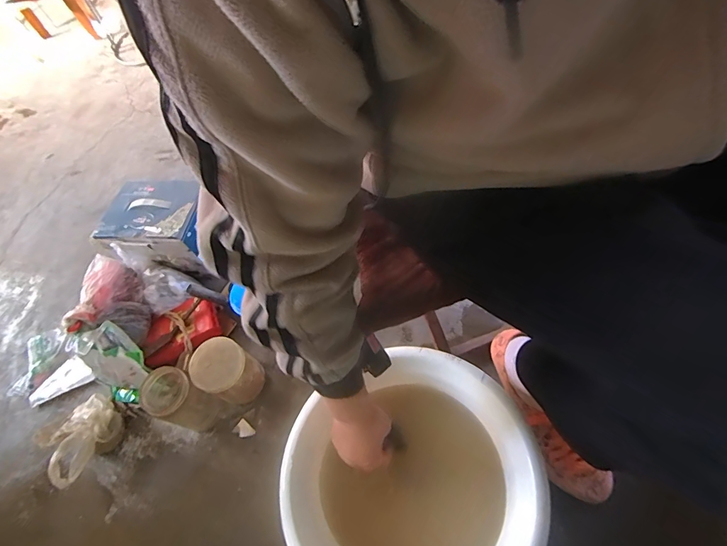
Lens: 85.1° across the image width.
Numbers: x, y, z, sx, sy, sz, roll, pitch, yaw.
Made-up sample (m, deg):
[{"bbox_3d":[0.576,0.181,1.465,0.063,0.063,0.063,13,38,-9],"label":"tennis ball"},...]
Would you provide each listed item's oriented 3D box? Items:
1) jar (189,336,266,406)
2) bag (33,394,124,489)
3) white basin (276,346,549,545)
[{"bbox_3d":[-0.229,0.171,0.677,0.088,0.117,0.083,-3,59,5],"label":"jar"},{"bbox_3d":[-0.492,0.277,0.688,0.113,0.082,0.132,29,65,24],"label":"bag"},{"bbox_3d":[0.062,0.284,0.538,0.307,0.171,0.292,-1,61,3],"label":"white basin"}]

